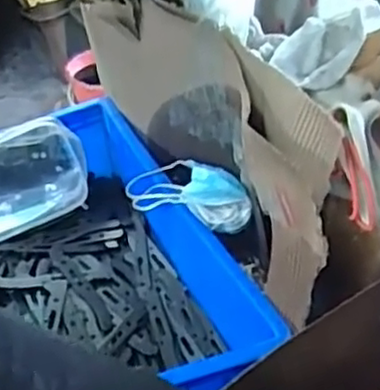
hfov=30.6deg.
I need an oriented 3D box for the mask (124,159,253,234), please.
[{"bbox_3d":[-0.002,-0.004,0.719,0.134,0.045,0.061,19,47,18],"label":"mask"}]

